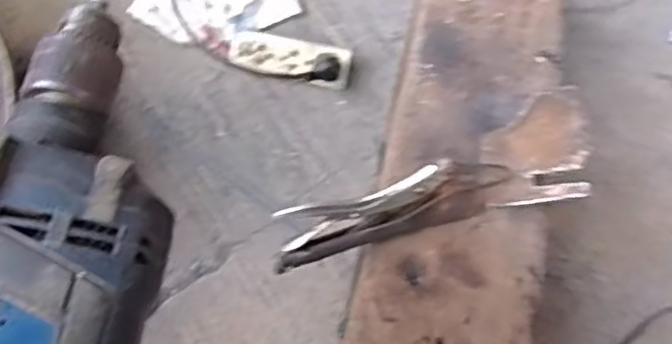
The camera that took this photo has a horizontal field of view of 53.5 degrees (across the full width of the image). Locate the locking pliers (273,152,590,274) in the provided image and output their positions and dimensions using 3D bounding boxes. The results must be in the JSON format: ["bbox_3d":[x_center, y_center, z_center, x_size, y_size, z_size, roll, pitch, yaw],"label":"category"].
[{"bbox_3d":[0.077,0.025,0.560,0.267,0.051,0.057,-10,69,-8],"label":"locking pliers"}]

